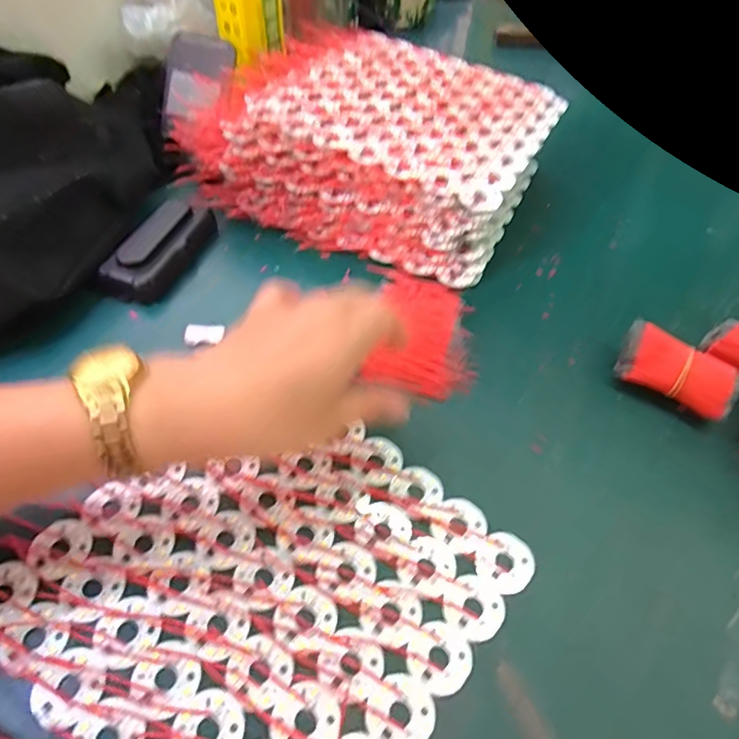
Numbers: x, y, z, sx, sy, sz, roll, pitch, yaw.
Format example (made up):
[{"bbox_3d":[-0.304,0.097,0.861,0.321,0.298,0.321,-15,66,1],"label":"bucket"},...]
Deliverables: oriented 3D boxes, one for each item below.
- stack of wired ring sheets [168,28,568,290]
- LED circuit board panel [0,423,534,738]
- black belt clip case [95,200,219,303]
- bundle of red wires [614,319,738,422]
[{"bbox_3d":[0.008,-0.213,0.480,0.276,0.083,0.241,19,54,11],"label":"stack of wired ring sheets"},{"bbox_3d":[-0.055,0.112,0.274,0.208,0.004,0.209,35,58,22],"label":"LED circuit board panel"},{"bbox_3d":[-0.165,-0.096,0.414,0.043,0.027,0.103,18,54,11],"label":"black belt clip case"},{"bbox_3d":[0.207,0.003,0.355,0.073,0.035,0.034,33,57,20],"label":"bundle of red wires"}]

